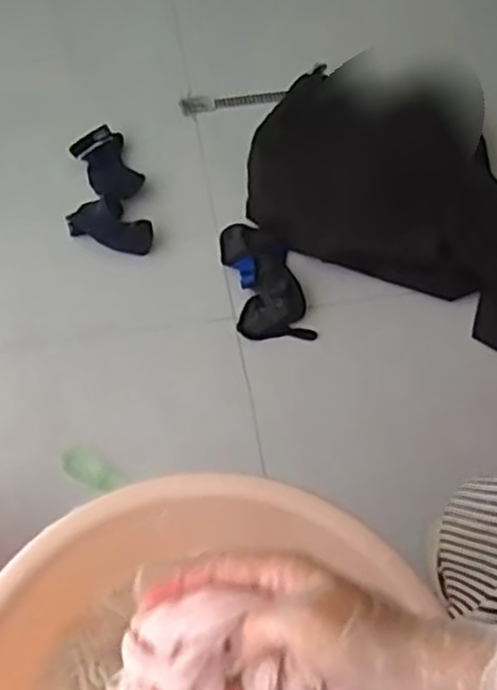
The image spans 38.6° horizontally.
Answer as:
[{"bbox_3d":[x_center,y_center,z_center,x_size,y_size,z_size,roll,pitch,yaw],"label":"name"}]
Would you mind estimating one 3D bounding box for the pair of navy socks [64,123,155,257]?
[{"bbox_3d":[-0.217,-0.245,1.101,0.117,0.029,0.236,-7,58,-4],"label":"pair of navy socks"}]

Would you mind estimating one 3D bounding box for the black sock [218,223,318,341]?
[{"bbox_3d":[0.020,-0.112,0.995,0.097,0.063,0.211,-10,58,-6],"label":"black sock"}]

